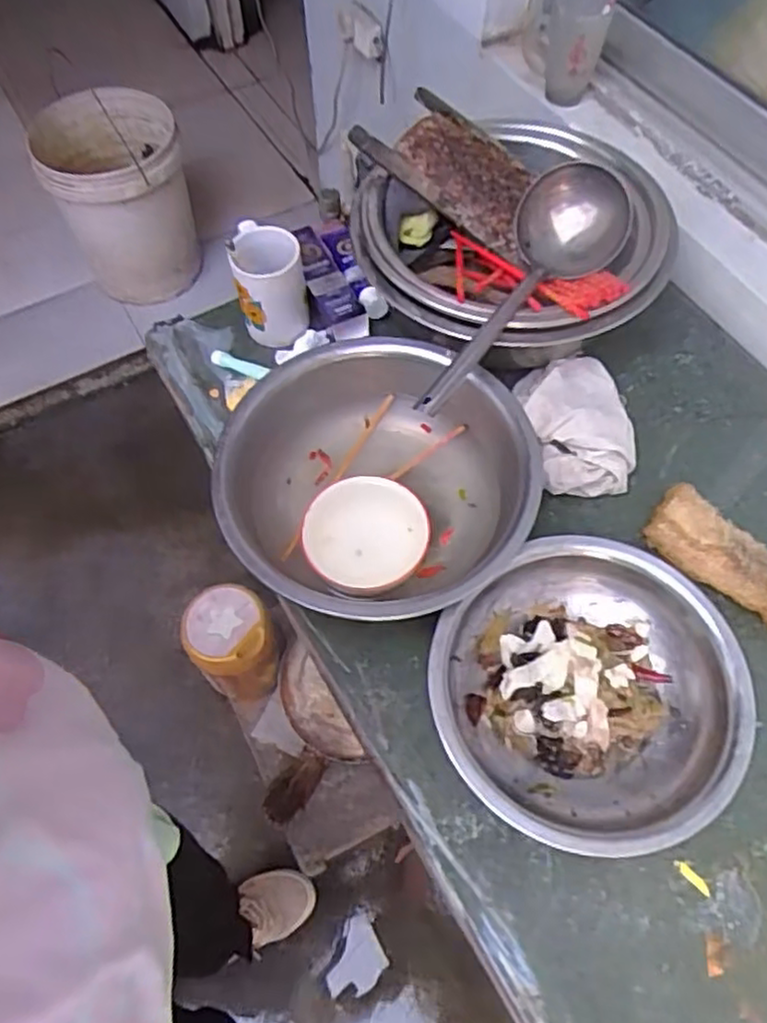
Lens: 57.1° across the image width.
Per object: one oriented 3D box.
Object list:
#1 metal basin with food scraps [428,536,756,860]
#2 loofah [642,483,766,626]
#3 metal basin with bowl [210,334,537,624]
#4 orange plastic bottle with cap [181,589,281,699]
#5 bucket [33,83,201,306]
[{"bbox_3d":[0.185,0.163,0.640,0.267,0.074,0.252,0,61,0],"label":"metal basin with food scraps"},{"bbox_3d":[0.369,0.065,0.684,0.245,0.048,0.066,41,69,19],"label":"loofah"},{"bbox_3d":[-0.010,-0.029,0.734,0.306,0.092,0.307,0,61,0],"label":"metal basin with bowl"},{"bbox_3d":[-0.231,0.211,1.086,0.134,0.172,0.144,-19,63,-10],"label":"orange plastic bottle with cap"},{"bbox_3d":[-0.595,-0.723,1.608,0.289,0.355,0.345,-20,63,-11],"label":"bucket"}]

